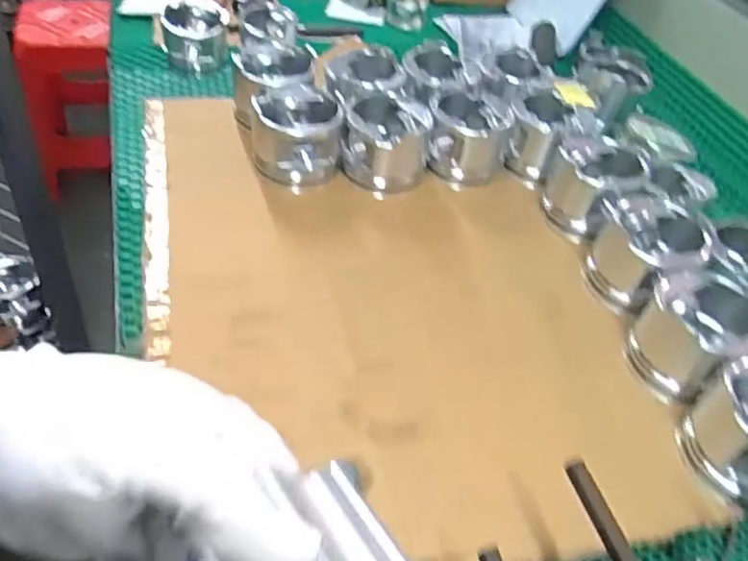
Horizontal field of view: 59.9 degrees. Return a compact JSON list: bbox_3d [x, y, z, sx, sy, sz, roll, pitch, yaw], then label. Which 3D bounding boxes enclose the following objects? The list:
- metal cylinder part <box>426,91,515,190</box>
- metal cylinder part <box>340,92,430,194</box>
[{"bbox_3d":[0.106,-0.161,0.745,0.092,0.075,0.094,16,42,7],"label":"metal cylinder part"},{"bbox_3d":[0.013,-0.146,0.716,0.093,0.082,0.092,16,42,7],"label":"metal cylinder part"}]

